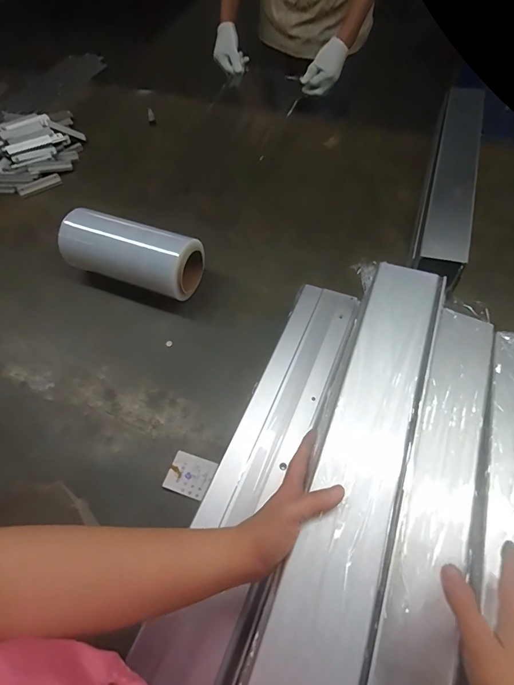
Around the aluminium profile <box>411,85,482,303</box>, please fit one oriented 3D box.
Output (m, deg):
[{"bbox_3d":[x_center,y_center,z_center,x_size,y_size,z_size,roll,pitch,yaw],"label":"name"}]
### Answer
[{"bbox_3d":[0.381,-0.334,0.736,0.089,0.050,0.537,16,60,13],"label":"aluminium profile"}]

